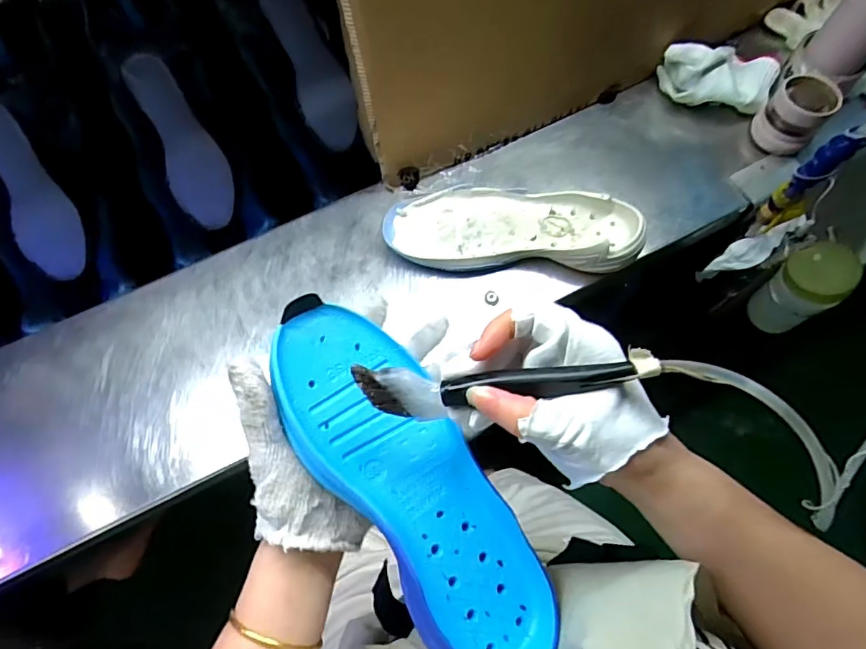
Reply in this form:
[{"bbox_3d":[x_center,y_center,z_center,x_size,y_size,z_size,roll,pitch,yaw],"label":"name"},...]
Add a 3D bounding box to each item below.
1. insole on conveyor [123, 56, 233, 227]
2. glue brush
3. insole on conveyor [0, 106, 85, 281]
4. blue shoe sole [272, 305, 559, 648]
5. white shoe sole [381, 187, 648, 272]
[{"bbox_3d":[-0.316,-0.233,0.659,0.069,0.019,0.222,-25,95,-8],"label":"insole on conveyor"},{"bbox_3d":[0.035,0.031,0.281,0.158,0.025,0.024,-7,64,15],"label":"glue brush"},{"bbox_3d":[-0.500,-0.166,0.644,0.066,0.020,0.226,-26,92,-9],"label":"insole on conveyor"},{"bbox_3d":[-0.015,0.095,0.319,0.084,0.030,0.236,-35,82,-12],"label":"blue shoe sole"},{"bbox_3d":[0.088,-0.110,0.595,0.282,0.040,0.098,2,65,4],"label":"white shoe sole"}]

